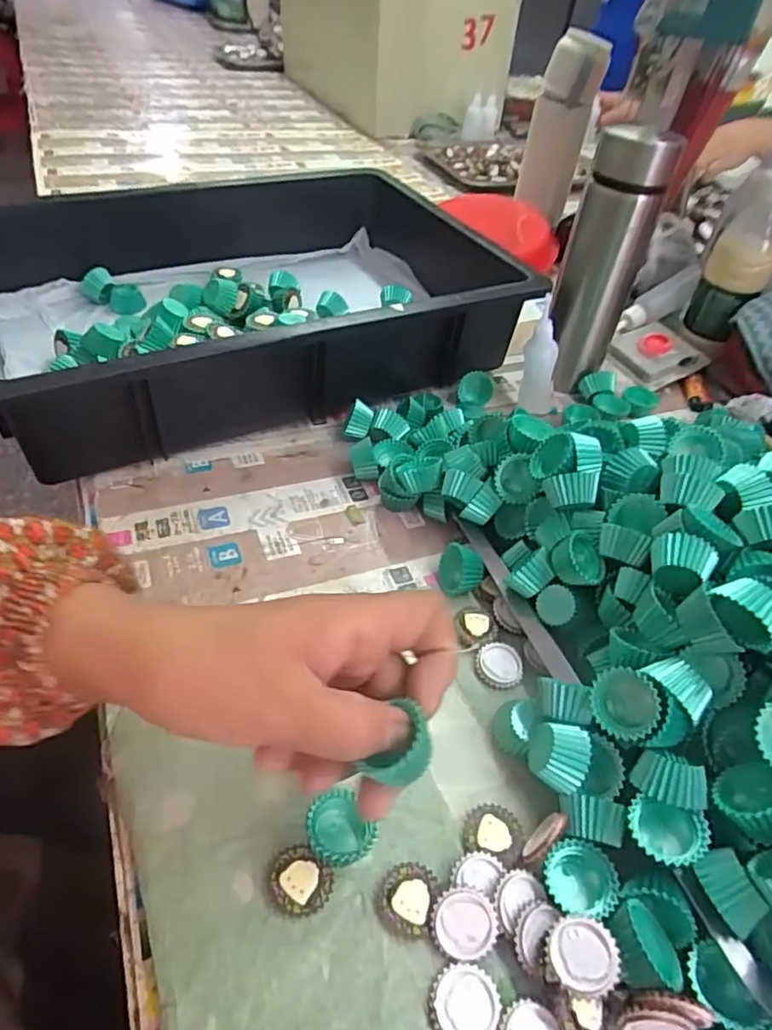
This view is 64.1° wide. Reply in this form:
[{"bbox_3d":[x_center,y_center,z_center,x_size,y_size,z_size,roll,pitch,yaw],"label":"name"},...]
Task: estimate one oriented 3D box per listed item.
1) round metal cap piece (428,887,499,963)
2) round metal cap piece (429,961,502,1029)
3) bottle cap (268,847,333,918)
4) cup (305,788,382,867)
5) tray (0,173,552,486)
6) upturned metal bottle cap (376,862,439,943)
[{"bbox_3d":[0.033,0.174,0.262,0.027,0.004,0.026,7,70,6],"label":"round metal cap piece"},{"bbox_3d":[0.032,0.196,0.246,0.027,0.004,0.028,3,44,-3],"label":"round metal cap piece"},{"bbox_3d":[-0.038,0.162,0.271,0.027,0.005,0.024,33,50,25],"label":"bottle cap"},{"bbox_3d":[-0.021,0.145,0.284,0.026,0.013,0.029,-26,53,-29],"label":"cup"},{"bbox_3d":[-0.112,-0.197,0.551,0.451,0.106,0.308,-20,50,-24],"label":"tray"},{"bbox_3d":[0.009,0.169,0.271,0.025,0.006,0.029,13,45,7],"label":"upturned metal bottle cap"}]

